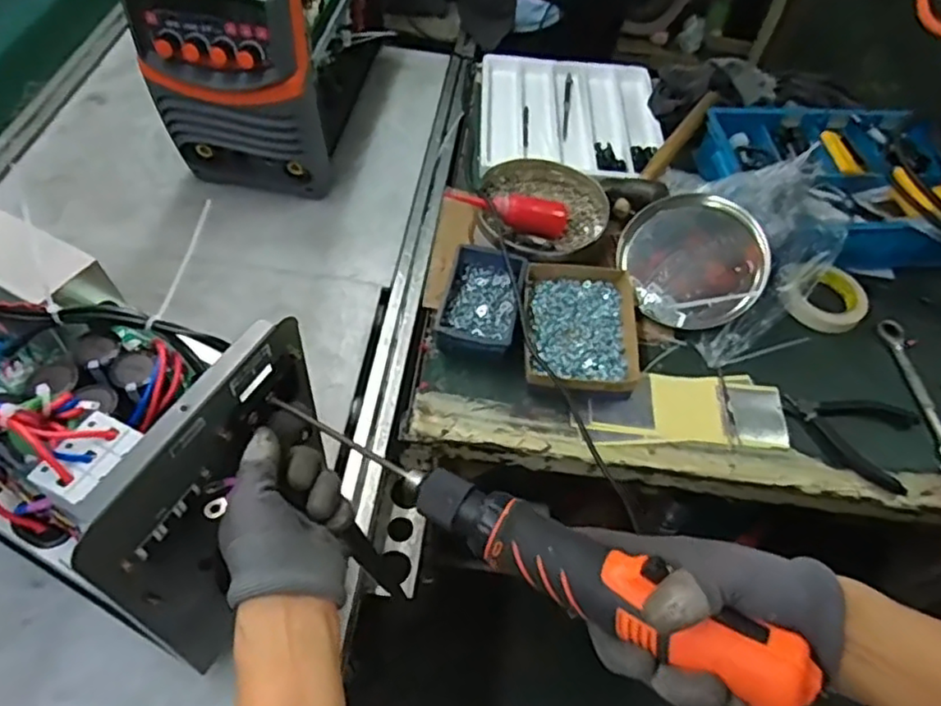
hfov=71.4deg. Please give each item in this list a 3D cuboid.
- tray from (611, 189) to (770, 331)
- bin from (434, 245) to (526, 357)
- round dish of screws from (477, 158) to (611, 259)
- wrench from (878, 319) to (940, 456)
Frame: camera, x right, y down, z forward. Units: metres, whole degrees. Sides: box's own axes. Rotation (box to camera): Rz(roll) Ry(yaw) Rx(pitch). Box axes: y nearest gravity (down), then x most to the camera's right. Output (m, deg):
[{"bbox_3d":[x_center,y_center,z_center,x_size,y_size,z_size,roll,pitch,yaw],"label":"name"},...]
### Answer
[{"bbox_3d":[0.296,-0.124,0.869,0.174,0.029,0.177,-2,76,9],"label":"tray"},{"bbox_3d":[0.015,-0.063,0.832,0.096,0.051,0.149,14,56,5],"label":"bin"},{"bbox_3d":[0.085,-0.205,0.925,0.192,0.053,0.181,2,56,-3],"label":"round dish of screws"},{"bbox_3d":[0.579,0.044,0.840,0.034,0.006,0.208,-2,56,-6],"label":"wrench"}]

